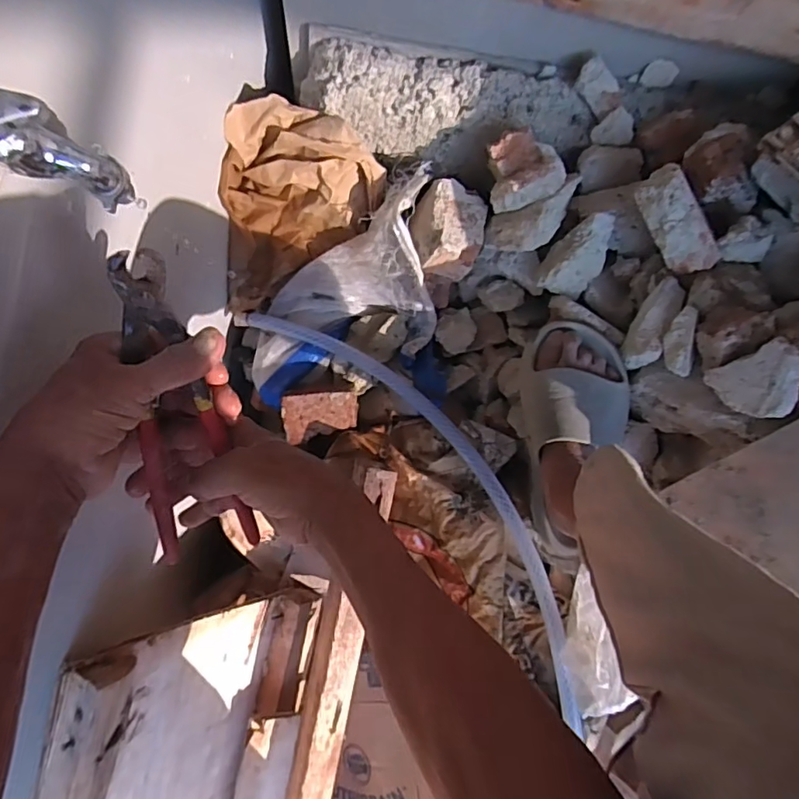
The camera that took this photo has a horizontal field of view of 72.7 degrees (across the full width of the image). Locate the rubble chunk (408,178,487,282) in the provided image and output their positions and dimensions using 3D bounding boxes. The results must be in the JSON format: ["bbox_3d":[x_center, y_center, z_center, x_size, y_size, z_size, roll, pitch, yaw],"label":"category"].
[{"bbox_3d":[0.057,-0.203,0.647,0.085,0.061,0.106,15,89,-1],"label":"rubble chunk"}]

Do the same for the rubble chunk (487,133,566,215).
[{"bbox_3d":[0.141,-0.256,0.611,0.079,0.042,0.078,-11,89,-1],"label":"rubble chunk"}]

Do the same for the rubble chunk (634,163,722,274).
[{"bbox_3d":[0.286,-0.183,0.558,0.044,0.036,0.109,-25,90,-1],"label":"rubble chunk"}]

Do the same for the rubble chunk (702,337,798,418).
[{"bbox_3d":[0.344,-0.017,0.517,0.060,0.056,0.058,-35,90,-1],"label":"rubble chunk"}]

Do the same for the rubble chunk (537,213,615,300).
[{"bbox_3d":[0.211,-0.168,0.634,0.054,0.033,0.100,21,121,-20],"label":"rubble chunk"}]

